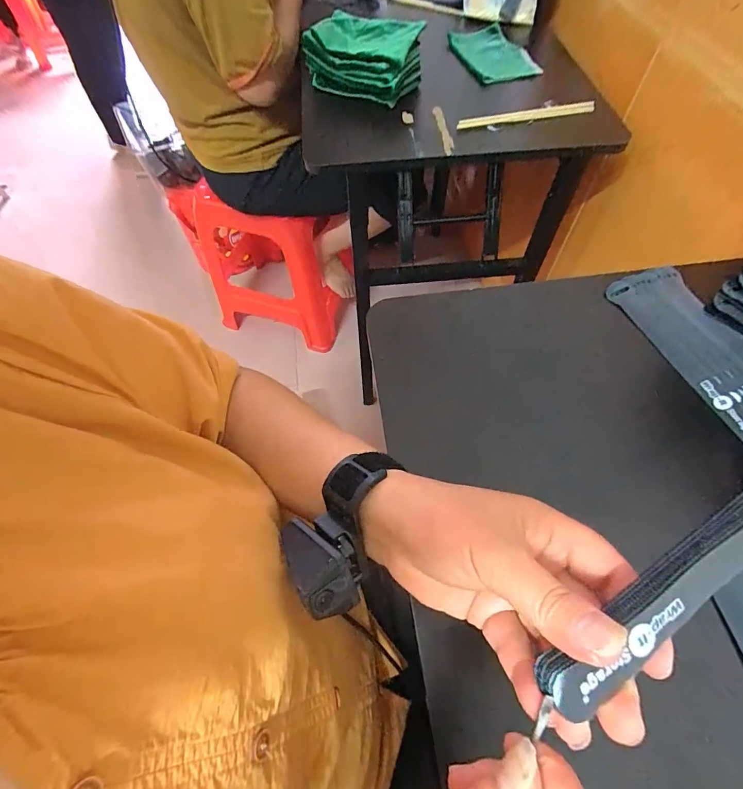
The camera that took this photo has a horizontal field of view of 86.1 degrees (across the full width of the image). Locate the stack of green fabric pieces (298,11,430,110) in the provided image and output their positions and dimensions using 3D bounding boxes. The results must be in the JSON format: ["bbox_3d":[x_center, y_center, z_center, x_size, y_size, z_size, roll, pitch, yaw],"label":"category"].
[{"bbox_3d":[-0.014,-0.563,0.674,0.181,0.085,0.093,22,63,14],"label":"stack of green fabric pieces"}]

